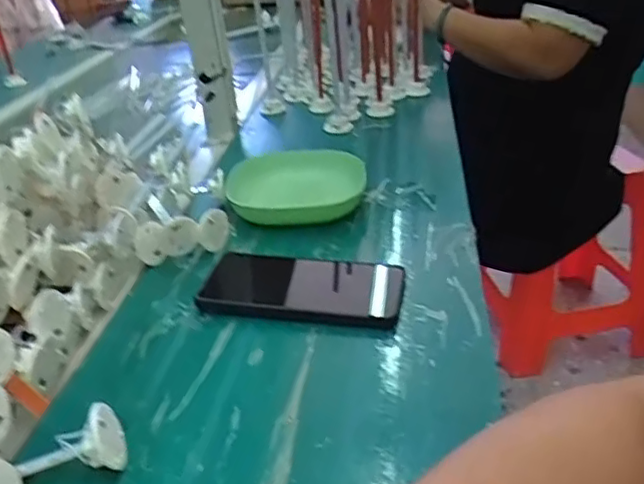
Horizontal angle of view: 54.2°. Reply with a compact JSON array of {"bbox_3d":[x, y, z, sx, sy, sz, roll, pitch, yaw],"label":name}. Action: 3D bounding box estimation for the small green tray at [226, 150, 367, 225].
[{"bbox_3d":[-0.023,-0.056,0.648,0.146,0.043,0.110,-9,30,-5],"label":"small green tray"}]

